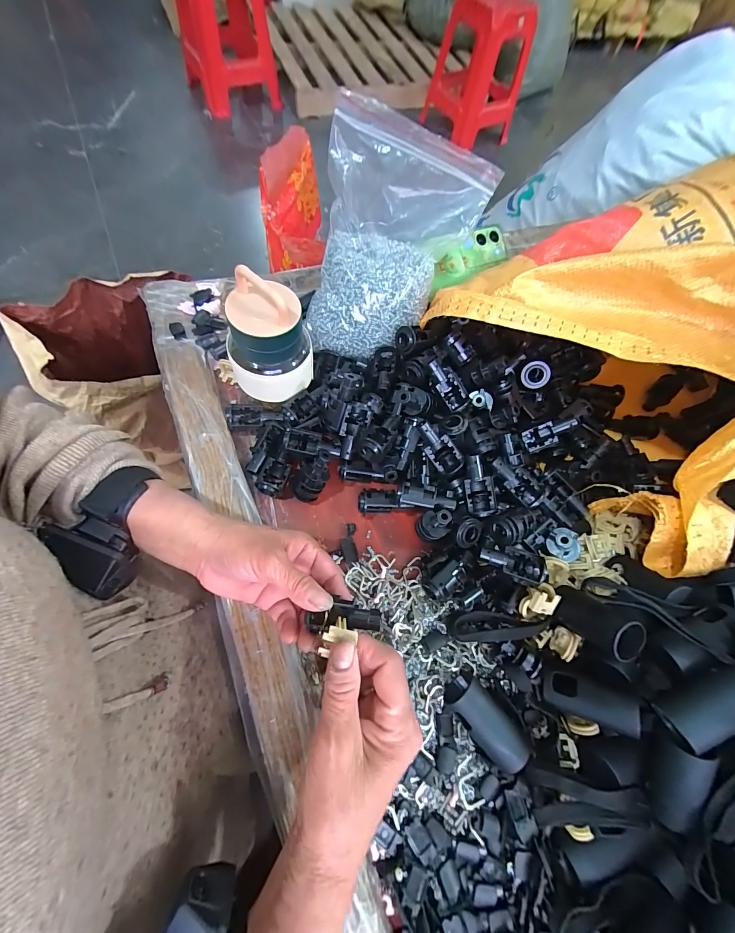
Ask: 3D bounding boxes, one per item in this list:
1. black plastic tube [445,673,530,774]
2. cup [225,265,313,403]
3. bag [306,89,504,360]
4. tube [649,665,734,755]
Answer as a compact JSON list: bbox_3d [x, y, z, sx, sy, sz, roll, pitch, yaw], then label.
[{"bbox_3d":[0.091,0.195,0.261,0.029,0.026,0.063,-39,76,-19],"label":"black plastic tube"},{"bbox_3d":[-0.089,-0.111,0.307,0.074,0.112,0.060,-9,69,-10],"label":"cup"},{"bbox_3d":[0.027,-0.216,0.331,0.145,0.145,0.165,18,67,1],"label":"bag"},{"bbox_3d":[0.230,0.158,0.224,0.064,0.022,0.028,-35,73,11],"label":"tube"}]

